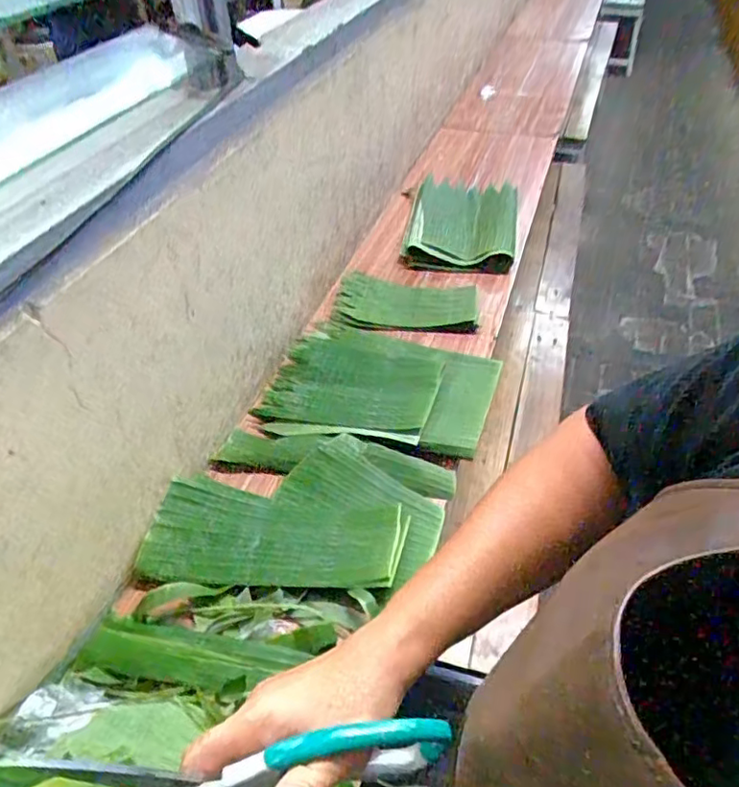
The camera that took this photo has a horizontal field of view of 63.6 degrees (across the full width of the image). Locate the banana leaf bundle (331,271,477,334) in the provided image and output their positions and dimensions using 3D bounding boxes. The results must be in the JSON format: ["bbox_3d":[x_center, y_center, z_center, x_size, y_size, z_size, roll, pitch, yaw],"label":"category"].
[{"bbox_3d":[0.062,-0.154,1.017,0.240,0.033,0.128,1,44,4],"label":"banana leaf bundle"}]

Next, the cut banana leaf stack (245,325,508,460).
[{"bbox_3d":[0.019,-0.014,0.868,0.308,0.020,0.236,11,45,14],"label":"cut banana leaf stack"}]

